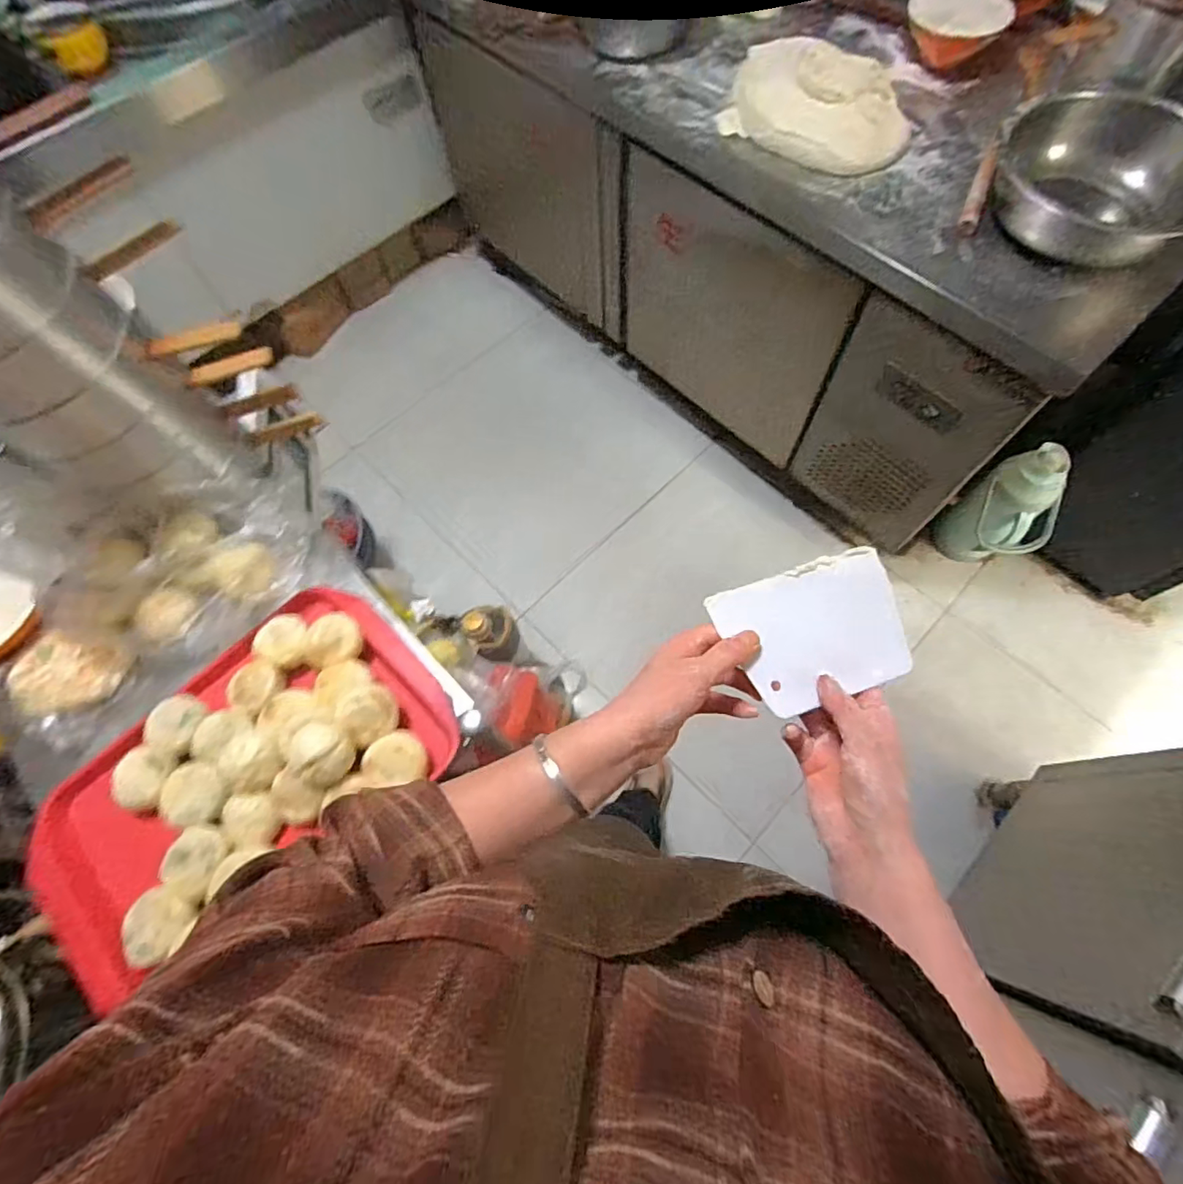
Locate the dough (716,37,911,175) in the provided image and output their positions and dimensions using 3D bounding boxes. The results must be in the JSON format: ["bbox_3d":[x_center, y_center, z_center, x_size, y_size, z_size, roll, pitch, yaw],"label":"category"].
[{"bbox_3d":[0.408,-0.884,0.998,0.333,0.108,0.213,26,68,13],"label":"dough"}]

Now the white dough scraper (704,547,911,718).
[{"bbox_3d":[0.161,0.027,0.400,0.128,0.006,0.095,-19,74,-6],"label":"white dough scraper"}]

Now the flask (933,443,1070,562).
[{"bbox_3d":[0.997,-0.177,1.348,0.175,0.334,0.133,3,64,2],"label":"flask"}]

